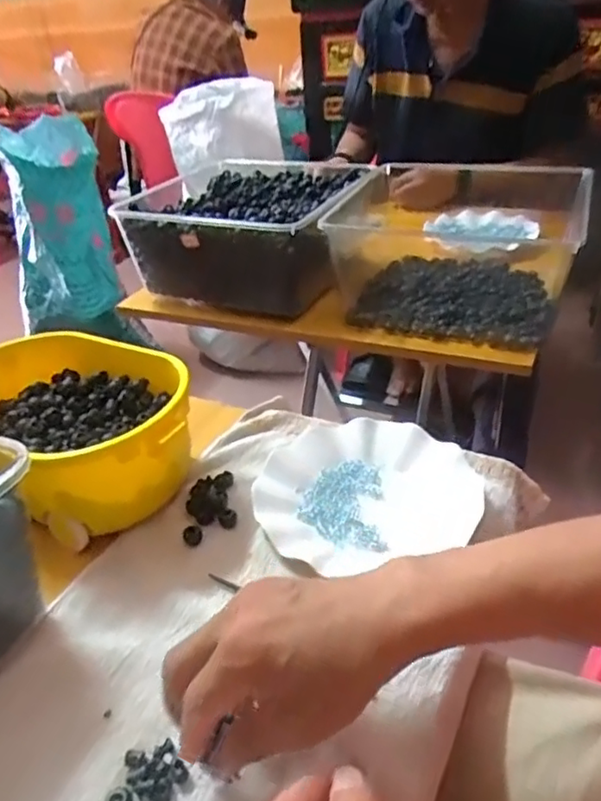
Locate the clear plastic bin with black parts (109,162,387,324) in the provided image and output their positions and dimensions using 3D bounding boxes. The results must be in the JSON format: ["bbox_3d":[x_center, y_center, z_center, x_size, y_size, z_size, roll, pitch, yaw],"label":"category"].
[{"bbox_3d":[-0.060,-0.250,0.938,0.304,0.136,0.309,9,36,22],"label":"clear plastic bin with black parts"}]

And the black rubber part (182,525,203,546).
[{"bbox_3d":[-0.089,0.110,0.513,0.016,0.011,0.017,-13,34,-12],"label":"black rubber part"}]

